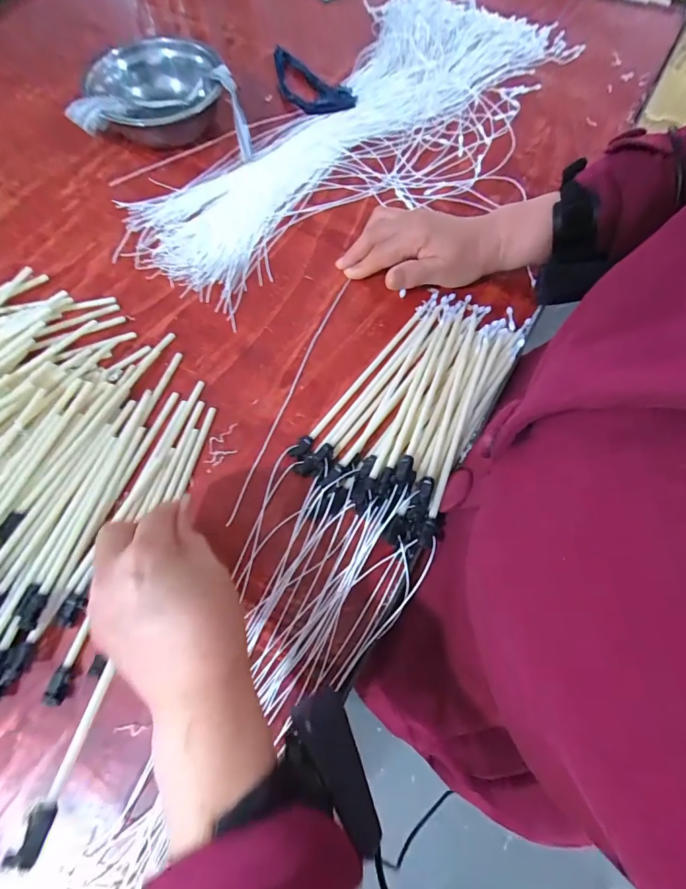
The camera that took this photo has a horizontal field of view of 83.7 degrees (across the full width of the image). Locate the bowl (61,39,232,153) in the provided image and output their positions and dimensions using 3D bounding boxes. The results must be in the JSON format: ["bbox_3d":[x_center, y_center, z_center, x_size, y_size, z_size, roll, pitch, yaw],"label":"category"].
[{"bbox_3d":[-0.226,-0.443,0.478,0.169,0.051,0.169,-7,70,-2],"label":"bowl"}]

